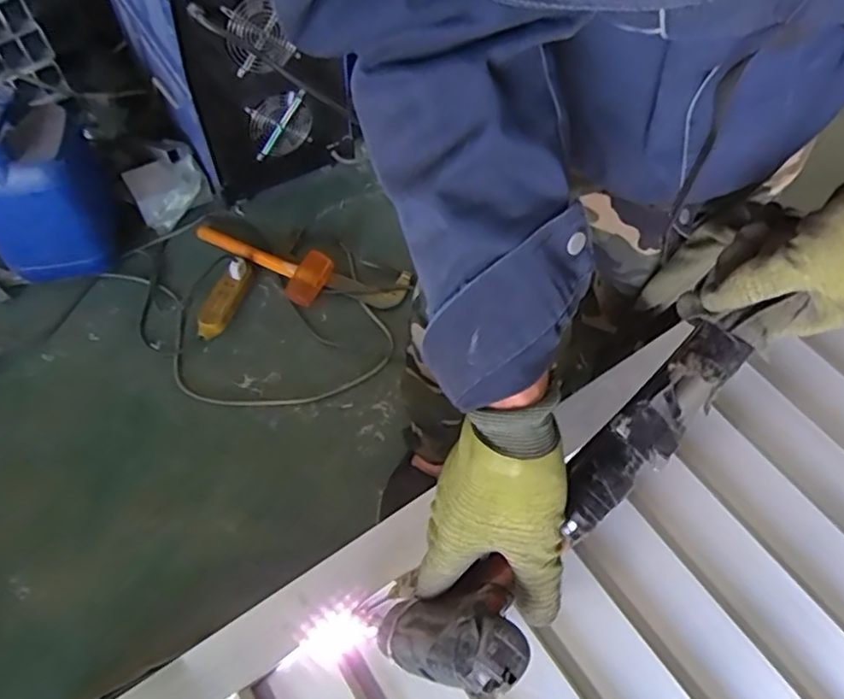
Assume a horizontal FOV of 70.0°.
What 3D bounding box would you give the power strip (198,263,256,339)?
[{"bbox_3d":[-0.402,-0.101,1.231,0.056,0.043,0.174,20,60,9],"label":"power strip"}]

